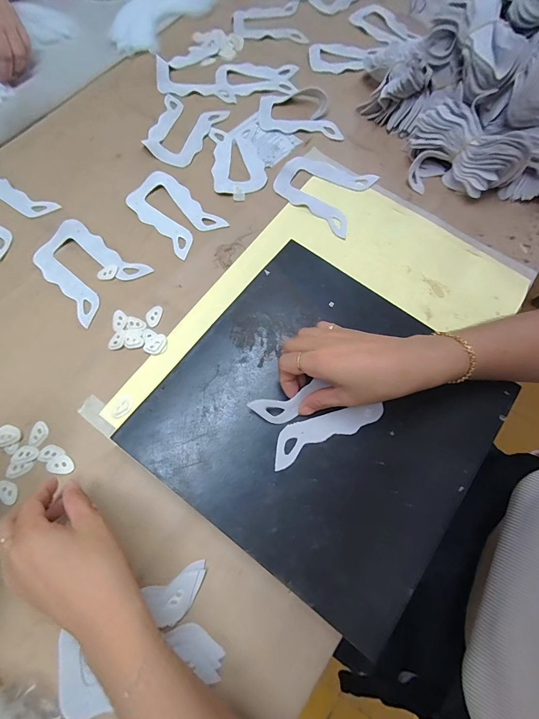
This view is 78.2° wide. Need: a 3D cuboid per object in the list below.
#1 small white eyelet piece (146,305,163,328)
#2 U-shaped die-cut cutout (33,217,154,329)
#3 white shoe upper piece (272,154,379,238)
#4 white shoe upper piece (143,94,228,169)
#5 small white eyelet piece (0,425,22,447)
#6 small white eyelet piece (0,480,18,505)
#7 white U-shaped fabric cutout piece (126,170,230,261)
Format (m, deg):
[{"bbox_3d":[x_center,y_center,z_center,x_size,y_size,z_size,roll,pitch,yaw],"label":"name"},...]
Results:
[{"bbox_3d":[-0.135,-0.051,0.386,0.016,0.004,0.026,13,73,2],"label":"small white eyelet piece"},{"bbox_3d":[-0.223,-0.108,0.395,0.118,0.013,0.095,35,75,9],"label":"U-shaped die-cut cutout"},{"bbox_3d":[0.077,-0.237,0.451,0.122,0.006,0.108,35,75,9],"label":"white shoe upper piece"},{"bbox_3d":[-0.125,-0.329,0.473,0.095,0.009,0.122,17,73,4],"label":"white shoe upper piece"},{"bbox_3d":[-0.270,0.077,0.340,0.025,0.004,0.021,-13,73,-6],"label":"small white eyelet piece"},{"bbox_3d":[-0.259,0.131,0.326,0.017,0.004,0.026,-37,77,-12],"label":"small white eyelet piece"},{"bbox_3d":[-0.125,-0.193,0.432,0.073,0.005,0.124,-43,79,-13],"label":"white U-shaped fabric cutout piece"}]

